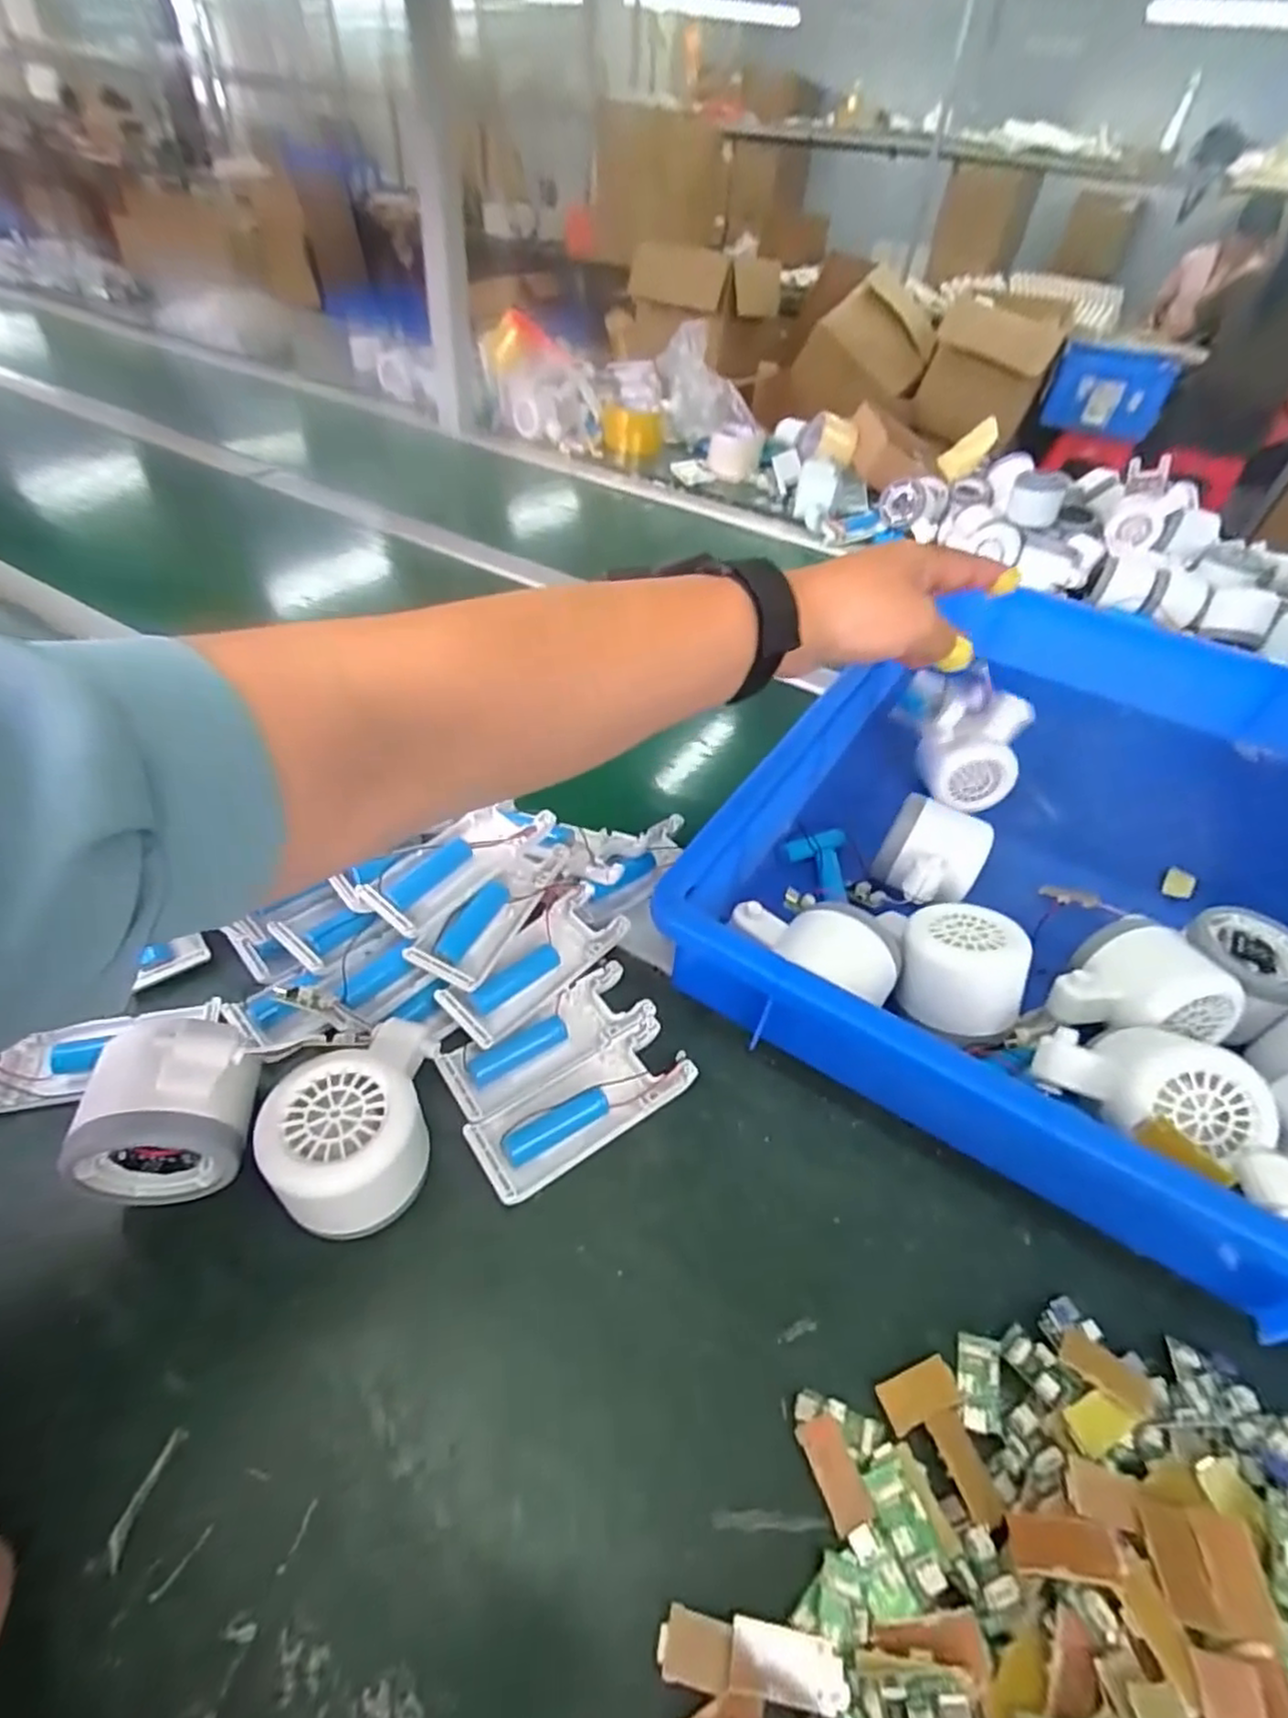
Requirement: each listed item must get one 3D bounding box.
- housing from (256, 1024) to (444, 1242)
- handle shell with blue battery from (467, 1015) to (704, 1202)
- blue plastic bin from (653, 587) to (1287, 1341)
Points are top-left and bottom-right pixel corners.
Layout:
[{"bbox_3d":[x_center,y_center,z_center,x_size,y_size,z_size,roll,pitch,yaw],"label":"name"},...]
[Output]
[{"bbox_3d":[-0.118,0.110,0.289,0.059,0.052,0.080,-4,46,-11],"label":"housing"},{"bbox_3d":[-0.028,0.114,0.326,0.104,0.015,0.040,-25,53,-28],"label":"handle shell with blue battery"},{"bbox_3d":[0.300,-0.028,0.455,0.370,0.077,0.538,26,49,20],"label":"blue plastic bin"}]

